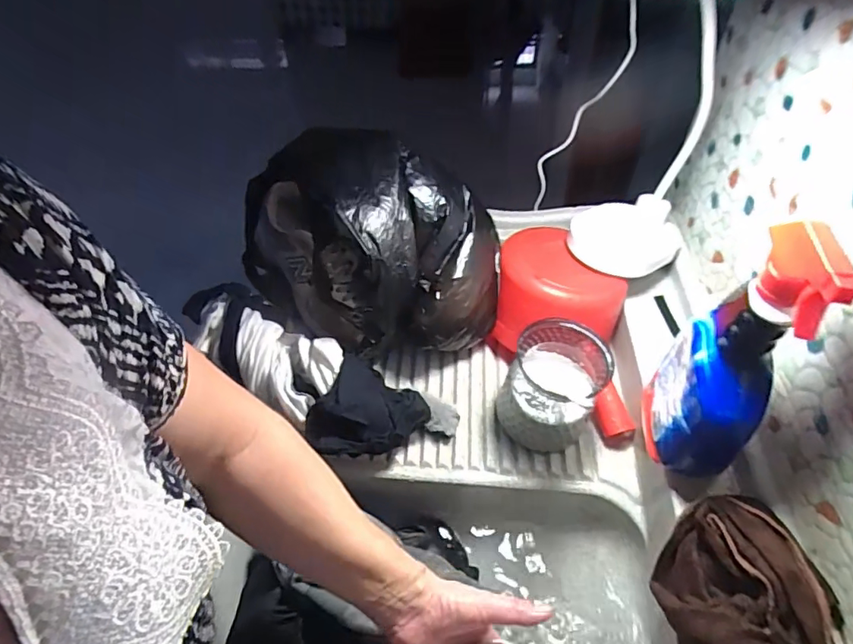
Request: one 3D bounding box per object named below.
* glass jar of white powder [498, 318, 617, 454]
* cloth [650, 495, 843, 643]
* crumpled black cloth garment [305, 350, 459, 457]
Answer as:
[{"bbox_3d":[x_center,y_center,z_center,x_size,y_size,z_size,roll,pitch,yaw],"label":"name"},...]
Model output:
[{"bbox_3d":[0.143,0.075,0.593,0.107,0.116,0.111,24,56,23],"label":"glass jar of white powder"},{"bbox_3d":[0.267,0.246,0.427,0.111,0.082,0.184,-4,50,1],"label":"cloth"},{"bbox_3d":[-0.044,0.106,0.561,0.137,0.091,0.109,8,51,11],"label":"crumpled black cloth garment"}]

